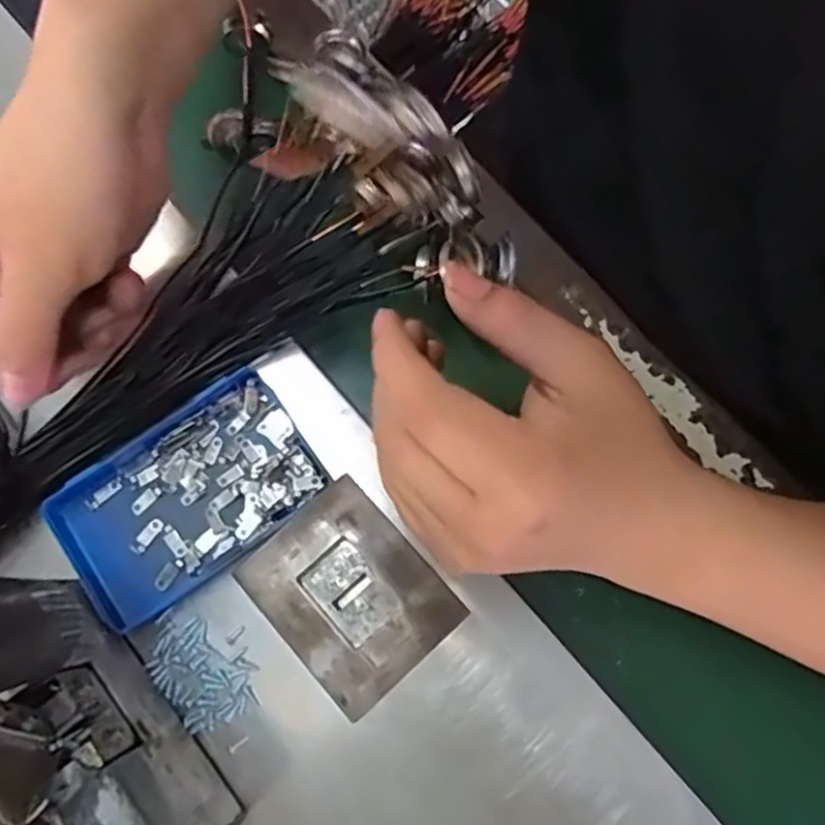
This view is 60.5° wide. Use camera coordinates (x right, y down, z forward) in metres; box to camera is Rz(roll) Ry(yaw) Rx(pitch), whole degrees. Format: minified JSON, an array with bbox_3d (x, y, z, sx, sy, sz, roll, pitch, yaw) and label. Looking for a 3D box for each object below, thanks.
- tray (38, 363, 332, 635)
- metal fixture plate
[{"bbox_3d":[-0.103,0.037,0.323,0.114,0.015,0.072,-37,79,-8],"label":"tray"},{"bbox_3d":[-0.026,0.078,0.305,0.063,0.032,0.077,-41,80,-8],"label":"metal fixture plate"}]

